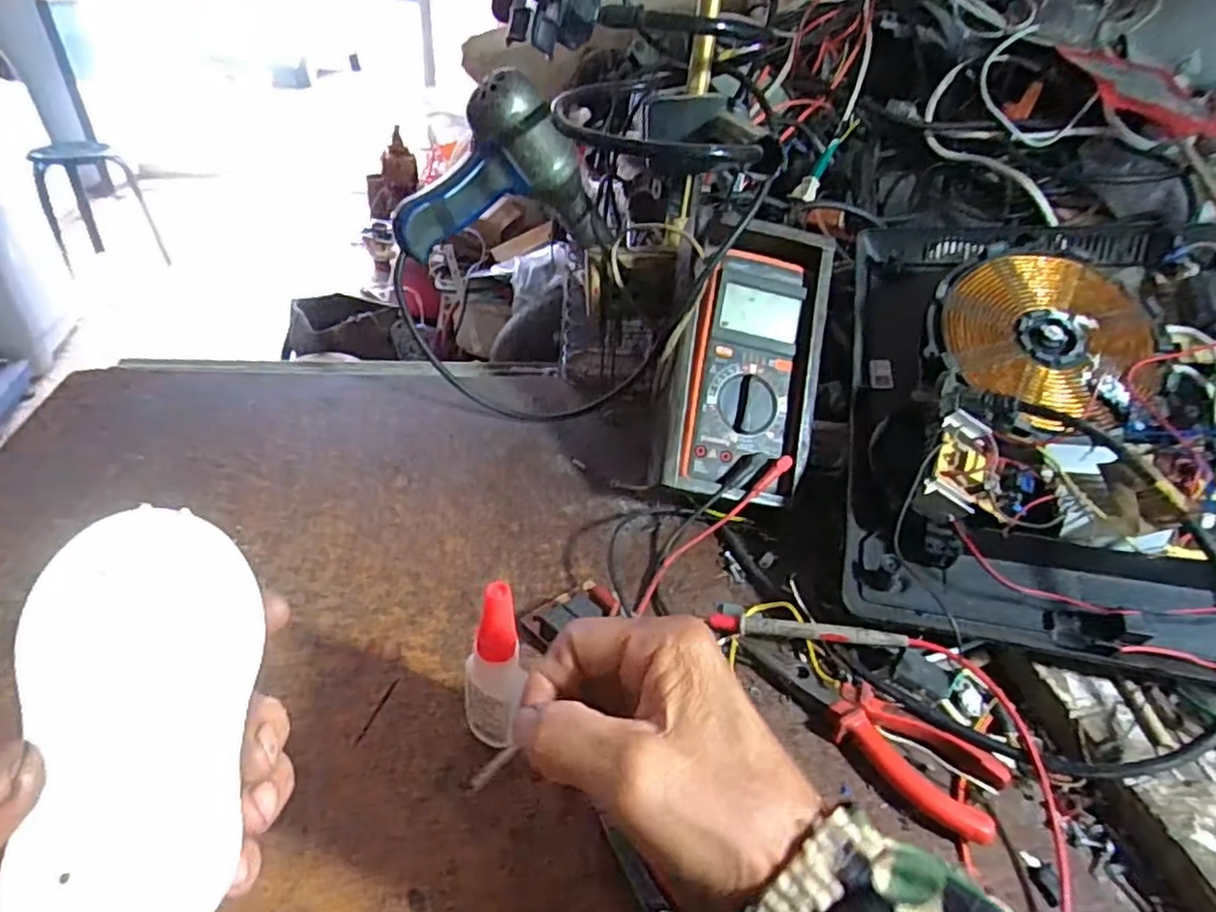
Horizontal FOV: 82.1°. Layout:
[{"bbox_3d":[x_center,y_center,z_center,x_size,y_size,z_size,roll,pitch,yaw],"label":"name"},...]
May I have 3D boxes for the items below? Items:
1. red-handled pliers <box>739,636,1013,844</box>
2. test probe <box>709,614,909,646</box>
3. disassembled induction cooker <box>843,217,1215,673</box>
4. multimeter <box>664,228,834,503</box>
[{"bbox_3d":[0.138,0.148,0.382,0.141,0.022,0.047,27,41,27],"label":"red-handled pliers"},{"bbox_3d":[0.118,0.105,0.416,0.111,0.011,0.011,2,34,17],"label":"test probe"},{"bbox_3d":[0.329,-0.043,0.479,0.305,0.084,0.371,7,57,14],"label":"disassembled induction cooker"},{"bbox_3d":[0.100,-0.074,0.511,0.105,0.038,0.209,12,80,-8],"label":"multimeter"}]

